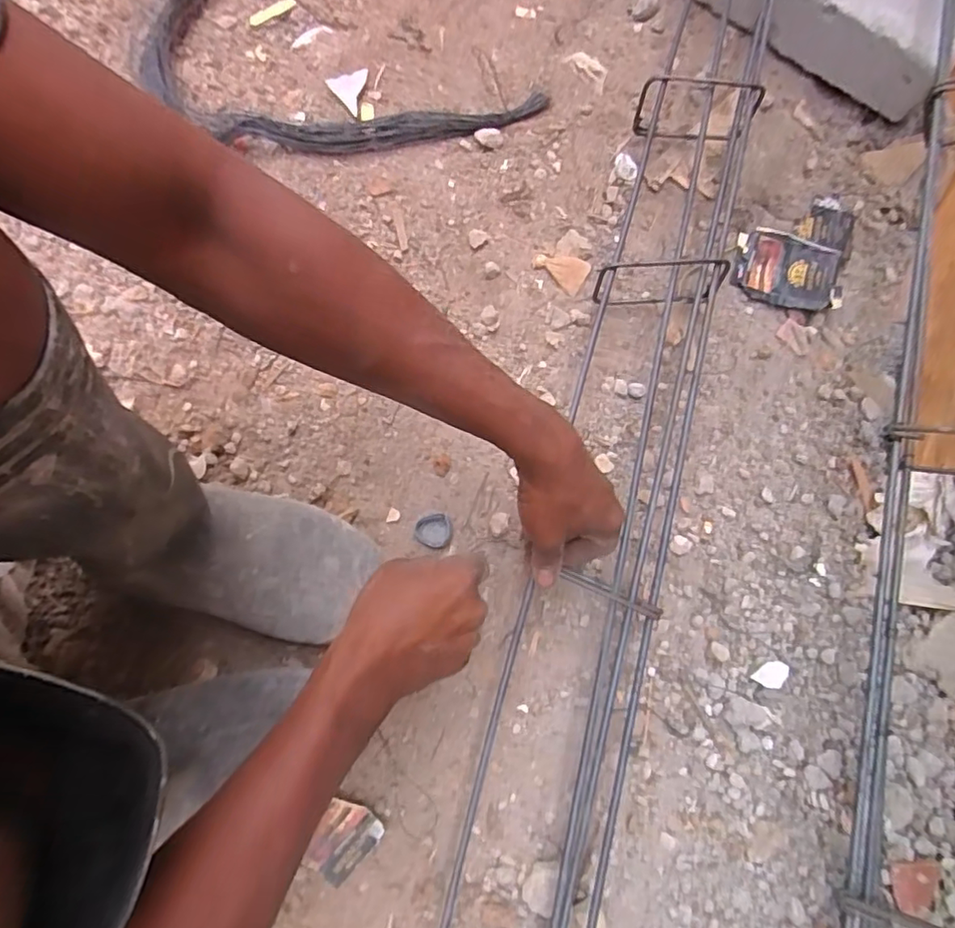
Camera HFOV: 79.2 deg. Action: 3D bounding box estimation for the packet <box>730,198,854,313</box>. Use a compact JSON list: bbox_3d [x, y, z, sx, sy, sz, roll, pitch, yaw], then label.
[{"bbox_3d":[0.335,-0.229,0.616,0.109,0.022,0.132,13,76,3],"label":"packet"}]

